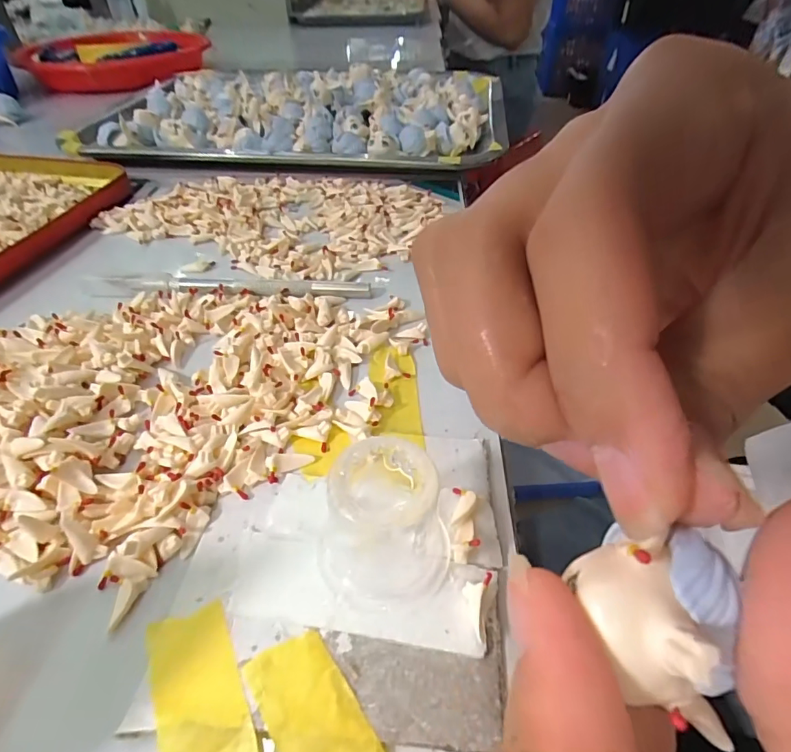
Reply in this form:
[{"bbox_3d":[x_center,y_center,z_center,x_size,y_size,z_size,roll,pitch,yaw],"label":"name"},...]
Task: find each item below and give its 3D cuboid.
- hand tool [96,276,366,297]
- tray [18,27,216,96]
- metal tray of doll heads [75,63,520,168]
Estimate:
[{"bbox_3d":[-0.083,-0.046,0.242,0.139,0.005,0.009,0,43,1],"label":"hand tool"},{"bbox_3d":[-0.328,-0.391,0.588,0.187,0.032,0.196,-6,44,-7],"label":"tray"},{"bbox_3d":[-0.077,-0.244,0.432,0.344,0.032,0.256,3,43,5],"label":"metal tray of doll heads"}]

